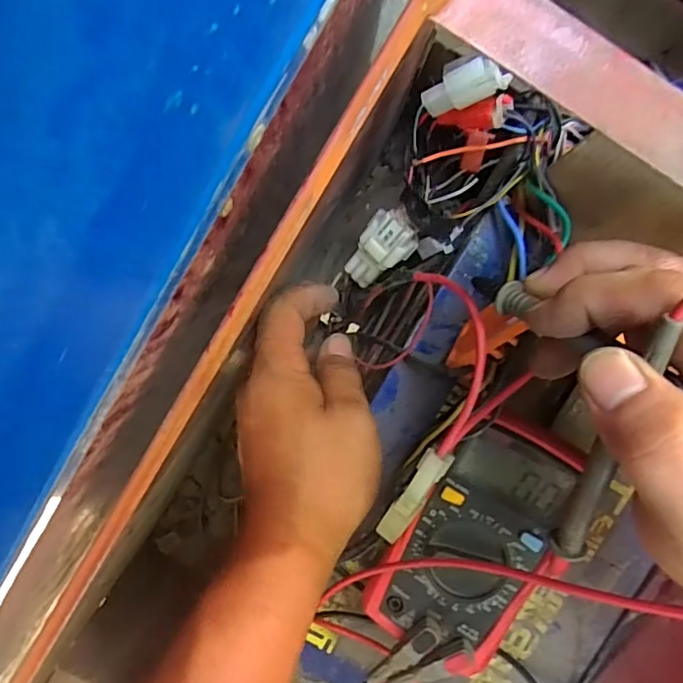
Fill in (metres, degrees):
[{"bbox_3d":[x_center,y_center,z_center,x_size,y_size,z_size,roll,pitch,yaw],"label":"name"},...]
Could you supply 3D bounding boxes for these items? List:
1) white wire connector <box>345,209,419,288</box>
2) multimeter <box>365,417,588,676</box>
[{"bbox_3d":[0.023,-0.051,0.315,0.028,0.018,0.052,36,135,-4],"label":"white wire connector"},{"bbox_3d":[0.068,0.098,0.291,0.067,0.032,0.120,24,96,9],"label":"multimeter"}]

